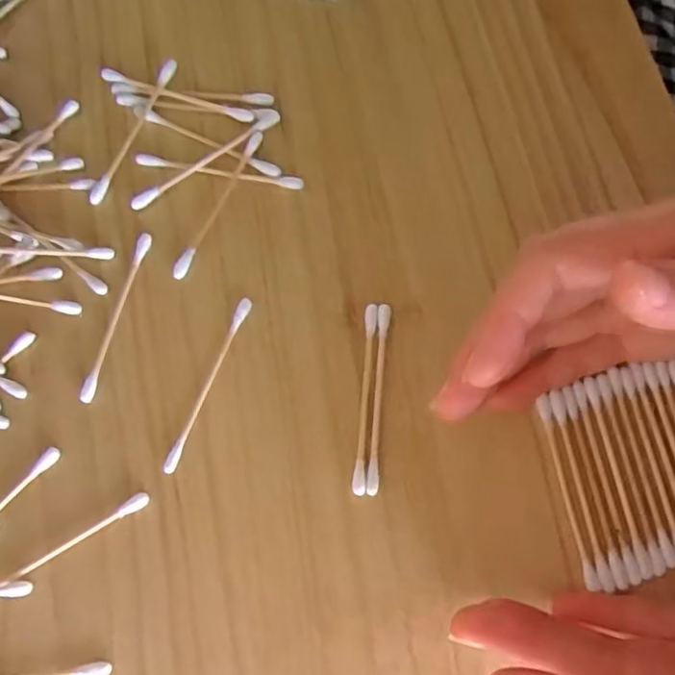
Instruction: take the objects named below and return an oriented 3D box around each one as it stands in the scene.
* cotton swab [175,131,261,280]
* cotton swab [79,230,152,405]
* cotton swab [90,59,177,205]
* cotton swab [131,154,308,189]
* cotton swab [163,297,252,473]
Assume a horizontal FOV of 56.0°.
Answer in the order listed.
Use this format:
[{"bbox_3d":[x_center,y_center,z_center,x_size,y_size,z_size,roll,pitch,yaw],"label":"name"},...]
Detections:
[{"bbox_3d":[-0.049,-0.055,0.260,0.005,0.005,0.070,25,75,8],"label":"cotton swab"},{"bbox_3d":[-0.087,-0.009,0.248,0.005,0.004,0.070,14,74,5],"label":"cotton swab"},{"bbox_3d":[-0.087,-0.089,0.270,0.007,0.009,0.071,25,75,8],"label":"cotton swab"},{"bbox_3d":[-0.050,-0.070,0.266,0.071,0.004,0.005,10,74,4],"label":"cotton swab"},{"bbox_3d":[-0.049,0.017,0.239,0.005,0.004,0.071,21,75,7],"label":"cotton swab"}]

